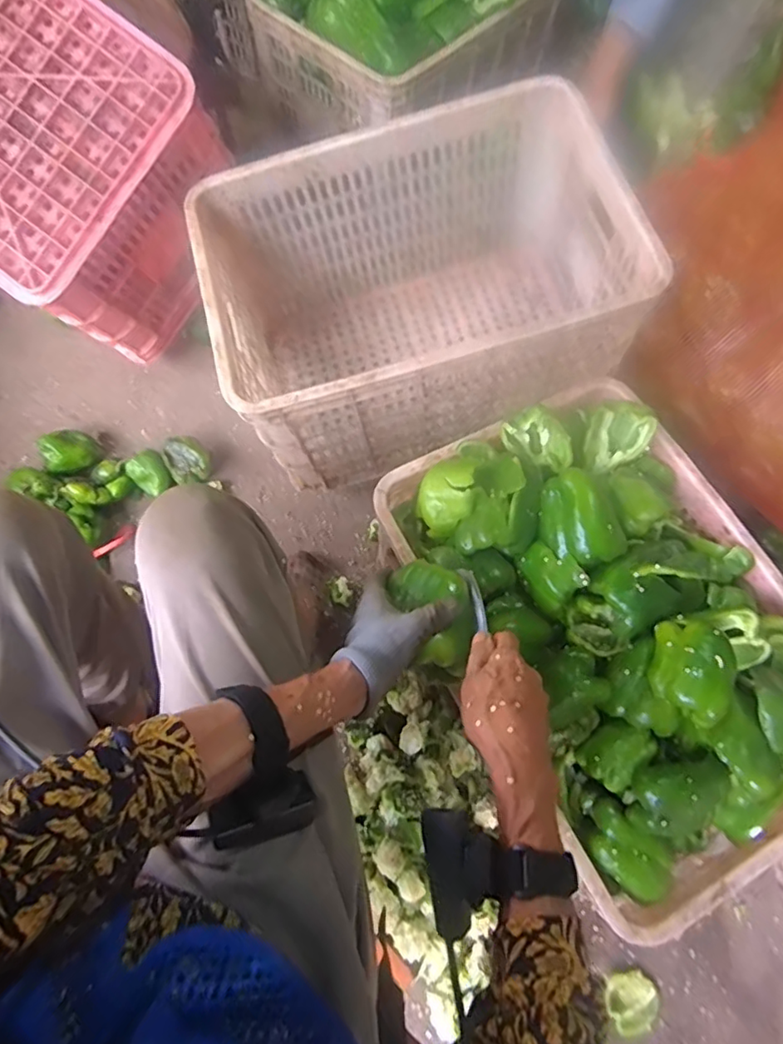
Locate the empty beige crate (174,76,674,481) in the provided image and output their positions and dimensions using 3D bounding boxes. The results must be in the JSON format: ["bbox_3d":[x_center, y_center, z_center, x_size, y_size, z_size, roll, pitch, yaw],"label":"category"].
[{"bbox_3d":[0.021,-0.303,0.808,0.505,0.335,0.368,-12,73,-6],"label":"empty beige crate"}]

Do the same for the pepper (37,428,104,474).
[{"bbox_3d":[-0.532,-0.114,0.952,0.085,0.073,0.071,-21,74,-9],"label":"pepper"}]

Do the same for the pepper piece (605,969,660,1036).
[{"bbox_3d":[0.311,0.623,0.737,0.069,0.020,0.064,1,72,-2],"label":"pepper piece"}]

